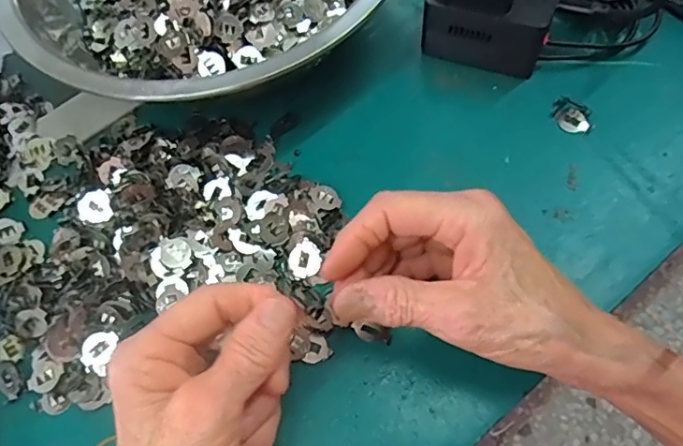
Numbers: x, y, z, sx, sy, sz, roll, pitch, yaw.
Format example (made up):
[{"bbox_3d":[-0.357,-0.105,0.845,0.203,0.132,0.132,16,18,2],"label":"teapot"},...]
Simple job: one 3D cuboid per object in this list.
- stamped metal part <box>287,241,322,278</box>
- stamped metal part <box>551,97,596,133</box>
[{"bbox_3d":[-0.021,0.021,0.306,0.019,0.005,0.019,-3,64,5],"label":"stamped metal part"},{"bbox_3d":[0.144,-0.066,0.336,0.027,0.004,0.020,32,72,20],"label":"stamped metal part"}]

